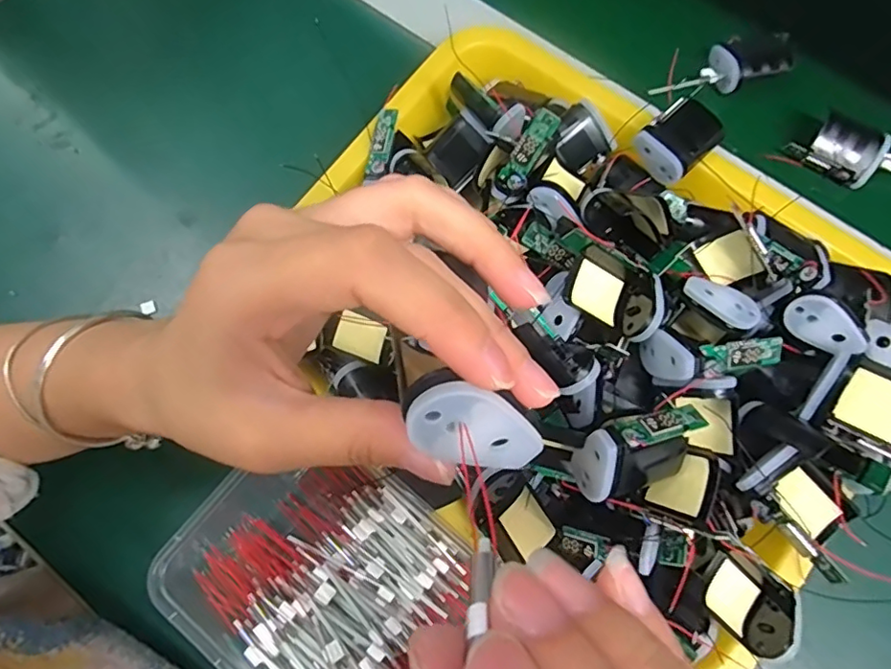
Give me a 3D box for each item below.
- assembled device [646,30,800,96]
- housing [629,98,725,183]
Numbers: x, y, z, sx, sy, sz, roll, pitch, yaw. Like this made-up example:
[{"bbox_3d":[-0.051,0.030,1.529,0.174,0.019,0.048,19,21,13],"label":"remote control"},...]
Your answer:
[{"bbox_3d":[0.191,-0.180,0.378,0.090,0.030,0.038,-18,77,-3],"label":"assembled device"},{"bbox_3d":[0.137,-0.114,0.326,0.045,0.016,0.034,-42,79,-8],"label":"housing"}]

